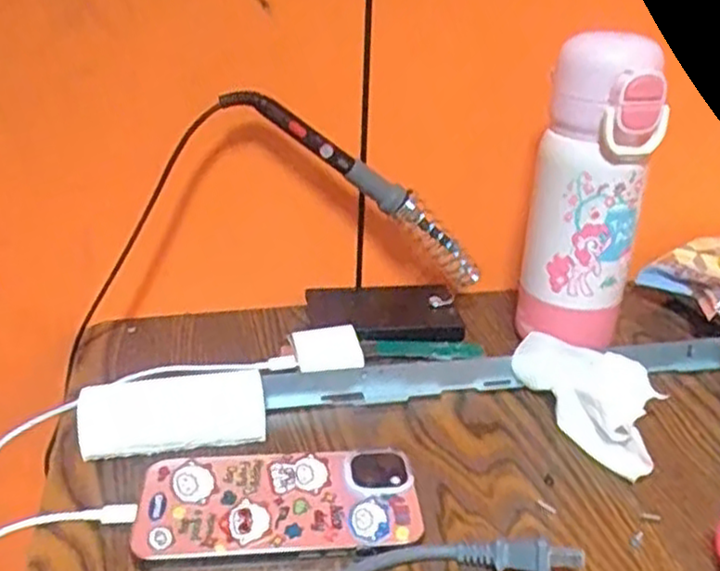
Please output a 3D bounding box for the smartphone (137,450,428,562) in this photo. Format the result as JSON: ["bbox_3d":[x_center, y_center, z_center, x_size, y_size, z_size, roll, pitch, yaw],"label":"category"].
[{"bbox_3d":[-0.042,0.116,0.388,0.143,0.016,0.068,-1,27,-6],"label":"smartphone"}]

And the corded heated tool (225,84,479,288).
[{"bbox_3d":[0.006,-0.065,0.504,0.228,0.028,0.039,35,11,-30],"label":"corded heated tool"}]

